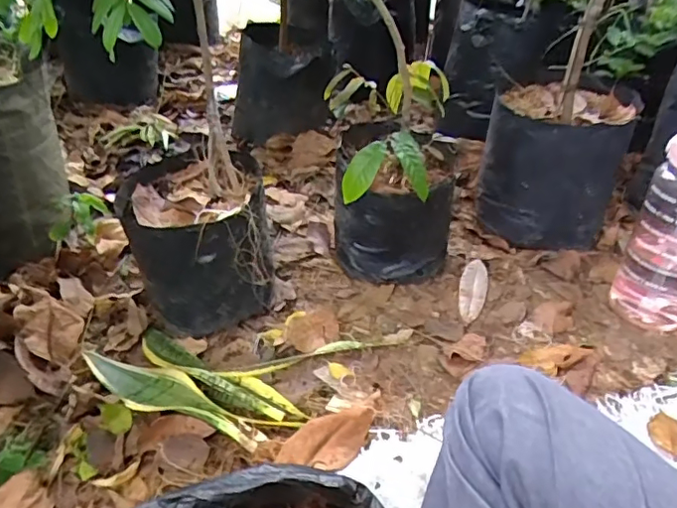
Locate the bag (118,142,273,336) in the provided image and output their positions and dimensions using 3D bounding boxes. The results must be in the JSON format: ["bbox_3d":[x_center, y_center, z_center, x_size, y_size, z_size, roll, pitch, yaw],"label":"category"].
[{"bbox_3d":[-0.193,-0.009,0.794,0.180,0.198,0.176,-3,35,-3],"label":"bag"}]

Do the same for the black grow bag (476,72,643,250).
[{"bbox_3d":[0.383,-0.166,1.006,0.213,0.240,0.268,15,38,21],"label":"black grow bag"}]

